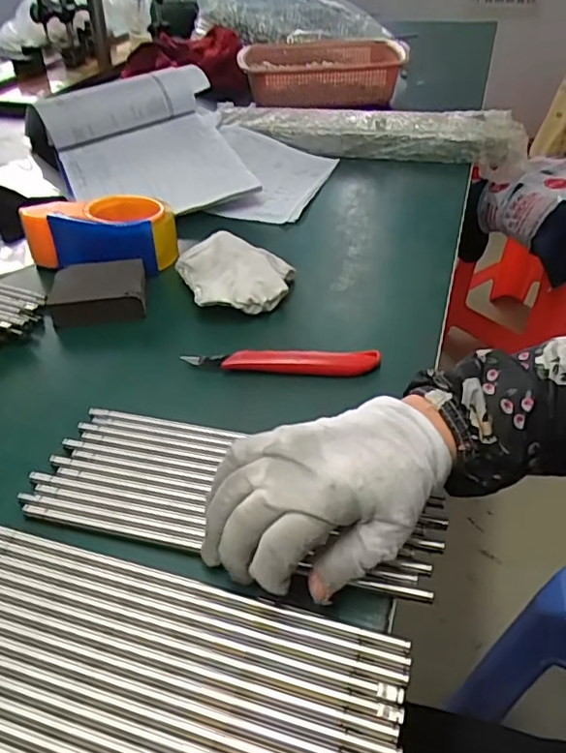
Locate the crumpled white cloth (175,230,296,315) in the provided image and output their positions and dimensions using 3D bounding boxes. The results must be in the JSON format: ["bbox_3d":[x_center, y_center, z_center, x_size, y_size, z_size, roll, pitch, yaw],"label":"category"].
[{"bbox_3d":[-0.041,-0.099,0.536,0.098,0.033,0.107,-15,42,-16],"label":"crumpled white cloth"}]

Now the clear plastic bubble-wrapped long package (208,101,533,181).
[{"bbox_3d":[0.121,-0.351,0.817,0.433,0.060,0.082,8,41,10],"label":"clear plastic bubble-wrapped long package"}]

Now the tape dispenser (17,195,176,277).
[{"bbox_3d":[-0.187,-0.150,0.582,0.145,0.058,0.078,2,40,4],"label":"tape dispenser"}]

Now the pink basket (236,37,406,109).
[{"bbox_3d":[0.065,-0.552,1.020,0.272,0.069,0.231,0,40,2],"label":"pink basket"}]

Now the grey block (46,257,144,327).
[{"bbox_3d":[-0.173,-0.081,0.528,0.086,0.026,0.074,-9,41,-10],"label":"grey block"}]

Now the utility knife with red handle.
[{"bbox_3d":[-0.001,-0.011,0.451,0.152,0.016,0.018,1,40,3],"label":"utility knife with red handle"}]

